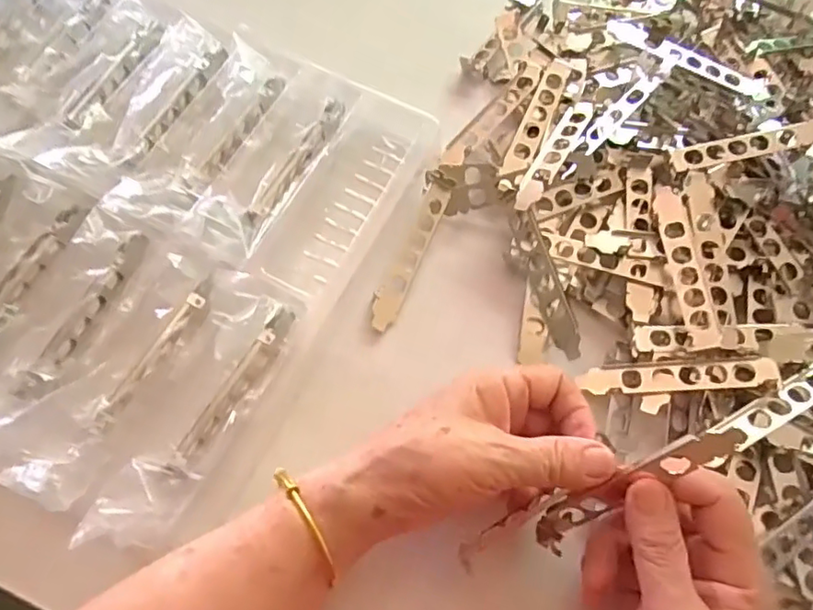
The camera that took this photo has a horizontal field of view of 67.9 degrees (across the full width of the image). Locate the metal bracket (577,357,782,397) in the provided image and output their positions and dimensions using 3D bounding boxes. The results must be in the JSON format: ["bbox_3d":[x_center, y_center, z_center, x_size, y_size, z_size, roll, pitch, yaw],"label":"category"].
[{"bbox_3d":[0.172,0.046,0.382,0.116,0.011,0.020,-4,68,12],"label":"metal bracket"}]

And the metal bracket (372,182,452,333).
[{"bbox_3d":[0.003,-0.036,0.420,0.018,0.009,0.116,22,68,7],"label":"metal bracket"}]

